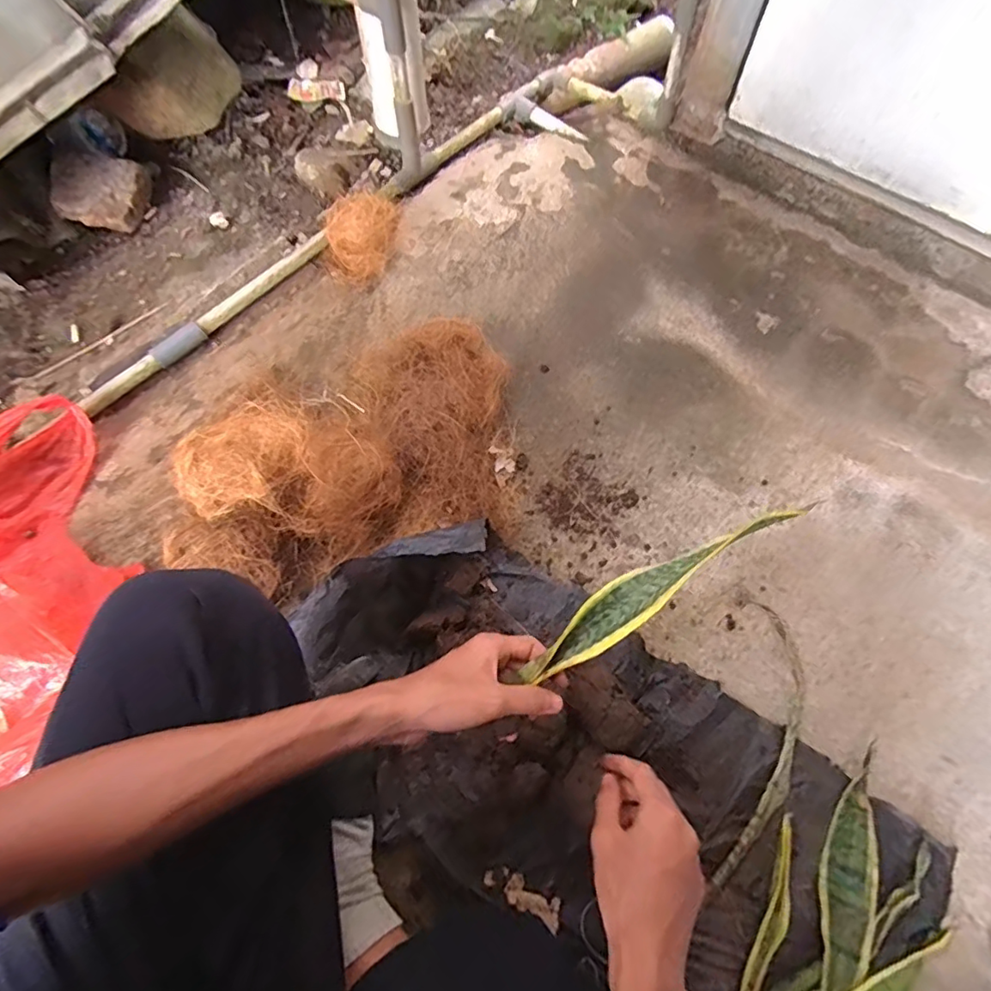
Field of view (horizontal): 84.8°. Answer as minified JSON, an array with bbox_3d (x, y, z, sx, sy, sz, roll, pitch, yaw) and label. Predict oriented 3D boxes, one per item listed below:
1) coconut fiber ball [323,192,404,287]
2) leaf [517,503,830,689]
[{"bbox_3d":[-0.192,-0.368,0.774,0.112,0.103,0.100,-8,66,-4],"label":"coconut fiber ball"},{"bbox_3d":[0.138,0.066,0.437,0.272,0.030,0.039,-29,69,-13],"label":"leaf"}]

